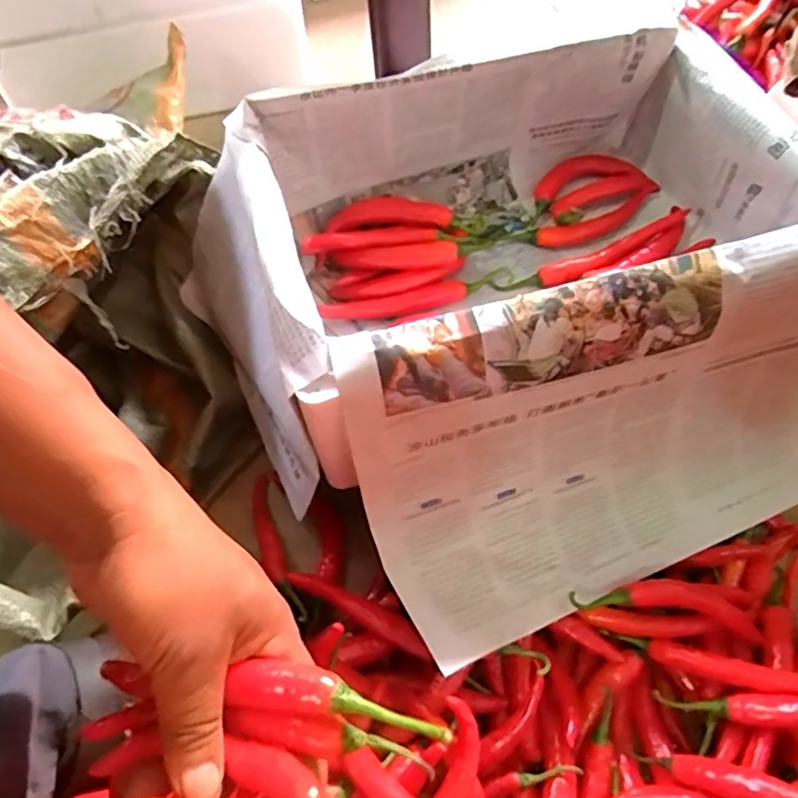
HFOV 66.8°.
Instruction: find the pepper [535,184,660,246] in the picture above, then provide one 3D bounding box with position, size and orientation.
[{"bbox_3d":[0.192,-0.170,0.566,0.139,0.013,0.028,-27,61,-14],"label":"pepper"}]

